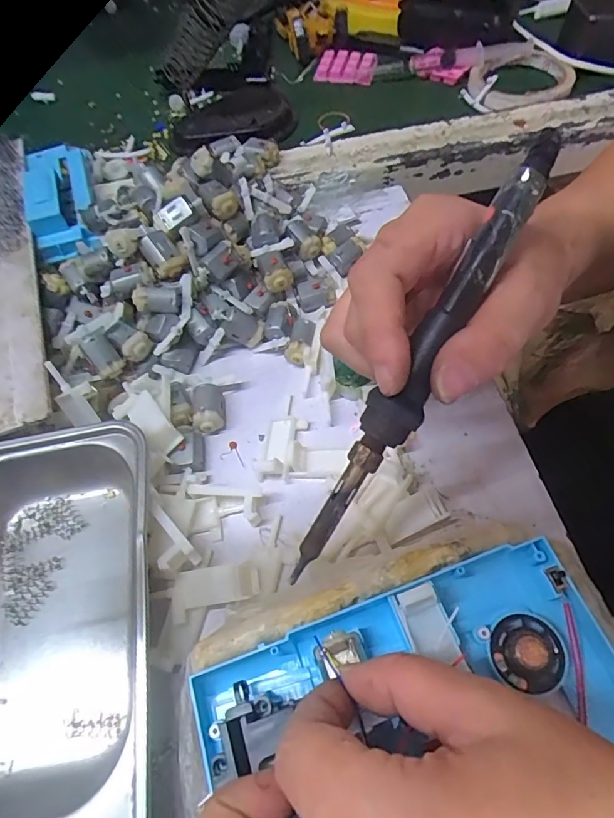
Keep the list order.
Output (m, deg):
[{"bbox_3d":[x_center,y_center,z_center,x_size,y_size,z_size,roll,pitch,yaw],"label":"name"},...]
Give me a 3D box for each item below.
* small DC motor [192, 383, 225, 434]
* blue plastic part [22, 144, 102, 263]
[{"bbox_3d":[-0.061,0.000,0.291,0.017,0.019,0.030,-8,60,-1],"label":"small DC motor"},{"bbox_3d":[-0.191,-0.166,0.365,0.046,0.032,0.117,-17,60,-6],"label":"blue plastic part"}]

